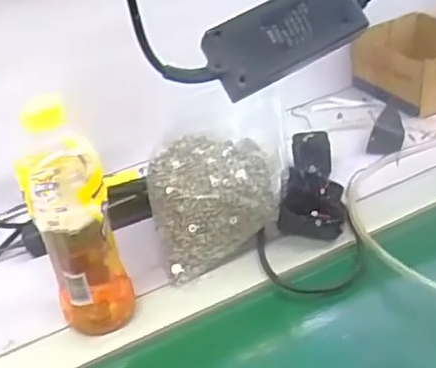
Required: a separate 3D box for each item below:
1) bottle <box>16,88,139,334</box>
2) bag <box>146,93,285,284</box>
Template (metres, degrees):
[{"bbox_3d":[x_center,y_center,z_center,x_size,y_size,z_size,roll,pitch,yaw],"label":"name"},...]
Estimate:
[{"bbox_3d":[-0.118,0.047,0.521,0.068,0.200,0.062,-16,40,-11],"label":"bottle"},{"bbox_3d":[0.004,0.008,0.623,0.145,0.122,0.114,-10,39,-3],"label":"bag"}]

